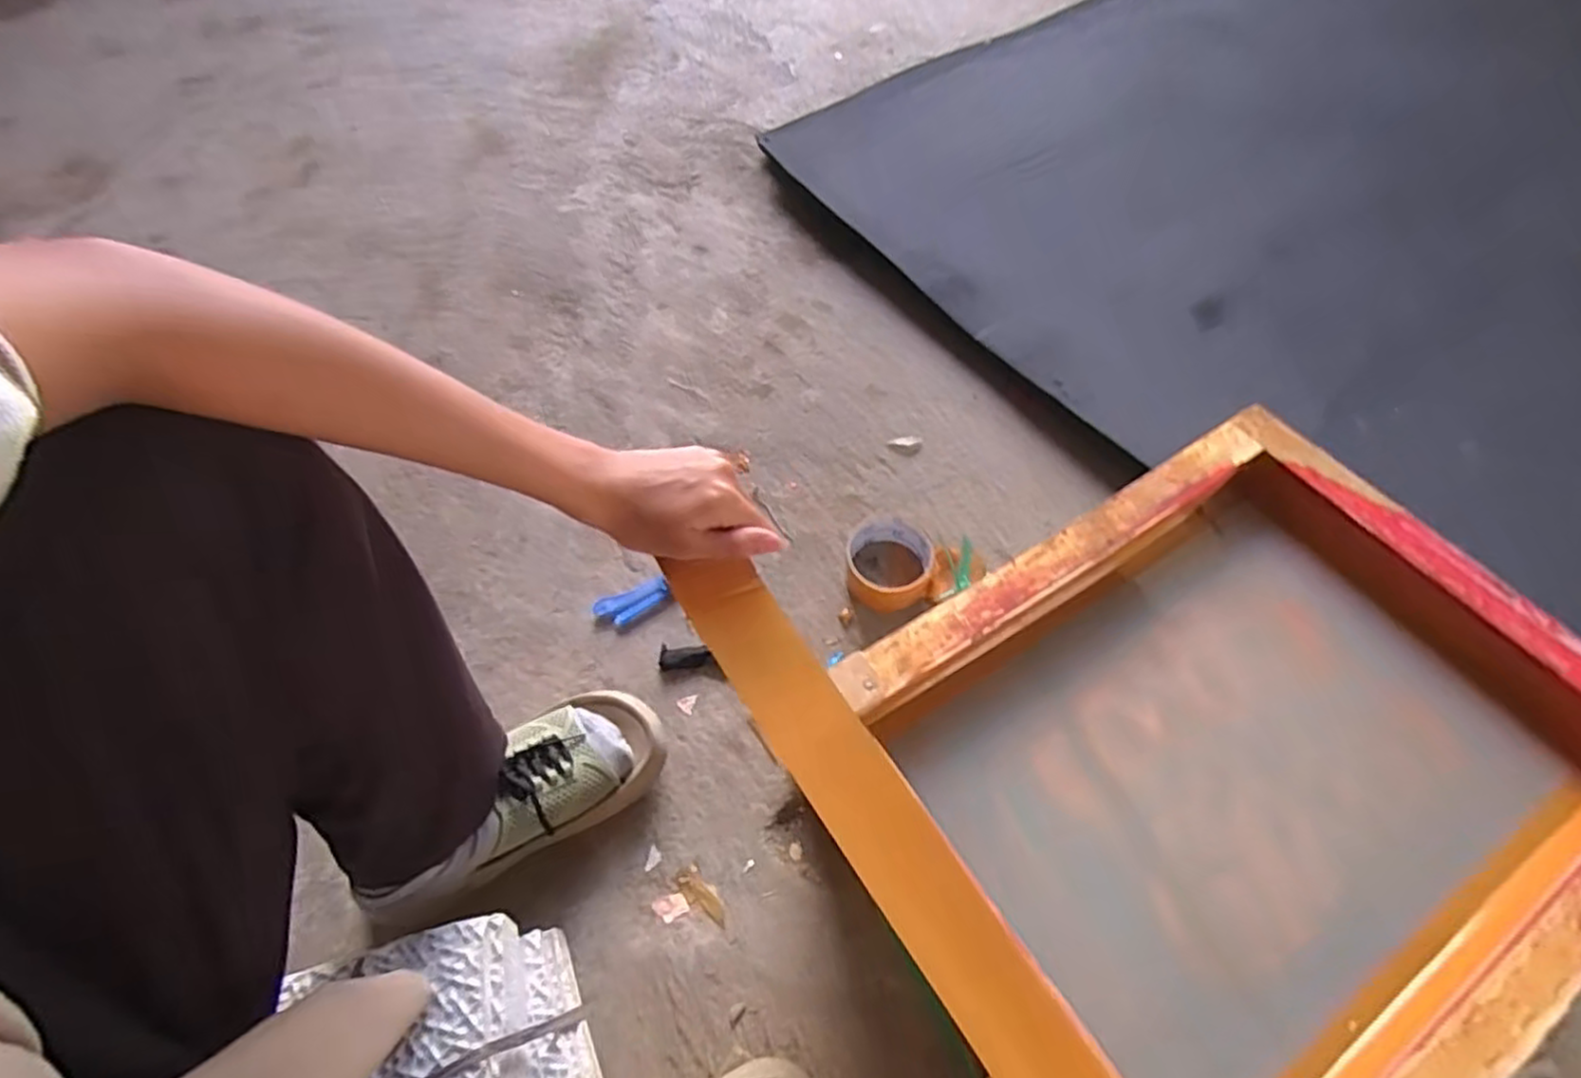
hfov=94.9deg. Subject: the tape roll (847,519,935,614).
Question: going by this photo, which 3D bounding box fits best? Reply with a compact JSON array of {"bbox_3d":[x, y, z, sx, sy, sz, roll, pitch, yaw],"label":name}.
[{"bbox_3d":[0.110,0.031,0.805,0.093,0.039,0.101,-1,61,1],"label":"tape roll"}]

